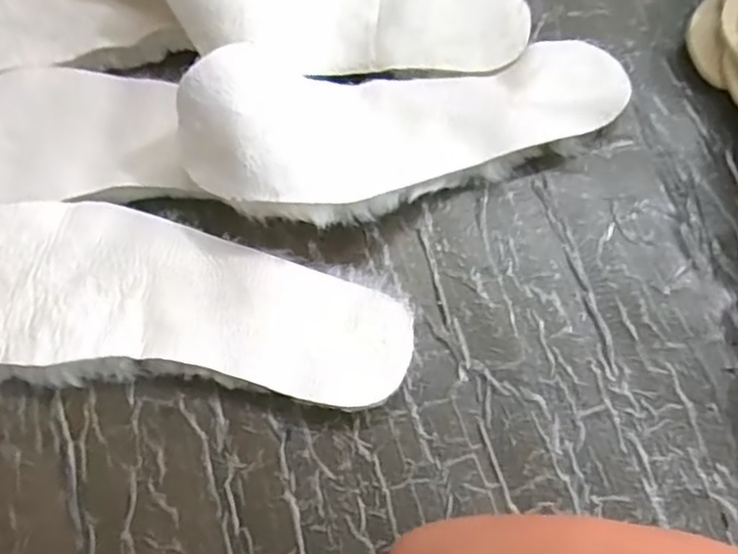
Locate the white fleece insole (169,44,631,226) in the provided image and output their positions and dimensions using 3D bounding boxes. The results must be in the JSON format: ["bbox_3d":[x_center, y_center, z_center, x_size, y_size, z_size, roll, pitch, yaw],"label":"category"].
[{"bbox_3d":[0.024,-0.086,0.354,0.236,0.035,0.096,-11,71,-15],"label":"white fleece insole"}]

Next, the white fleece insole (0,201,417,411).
[{"bbox_3d":[-0.112,0.011,0.344,0.265,0.017,0.093,5,72,4],"label":"white fleece insole"}]

